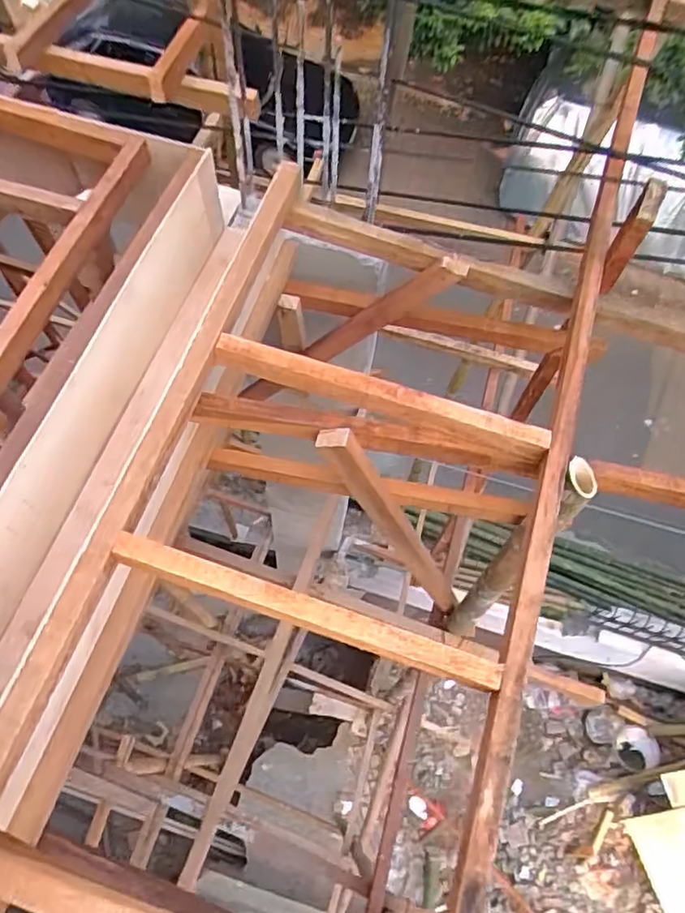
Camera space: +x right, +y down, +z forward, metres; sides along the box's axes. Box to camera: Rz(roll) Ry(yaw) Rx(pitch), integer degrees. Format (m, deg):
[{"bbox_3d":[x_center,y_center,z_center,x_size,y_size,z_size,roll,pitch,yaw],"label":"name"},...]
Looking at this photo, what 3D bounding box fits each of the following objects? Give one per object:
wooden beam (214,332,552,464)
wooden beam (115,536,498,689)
[{"bbox_3d":[0.066,-0.109,1.091,0.608,0.056,0.050,17,64,5],"label":"wooden beam"},{"bbox_3d":[-0.060,0.231,0.907,0.597,0.038,0.052,19,64,5],"label":"wooden beam"}]

